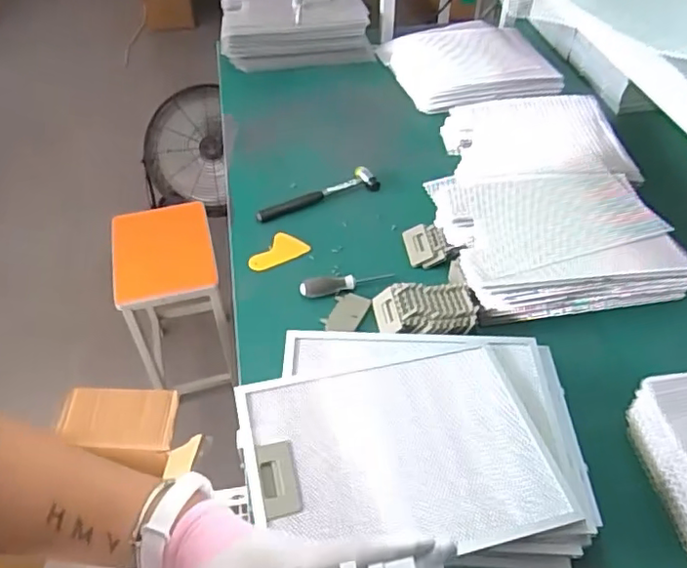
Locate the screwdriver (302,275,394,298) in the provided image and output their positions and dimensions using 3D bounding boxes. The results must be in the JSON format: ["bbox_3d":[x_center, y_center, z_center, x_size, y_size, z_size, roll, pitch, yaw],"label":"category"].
[{"bbox_3d":[0.006,-0.003,0.972,0.153,0.025,0.030,-11,47,-10],"label":"screwdriver"}]

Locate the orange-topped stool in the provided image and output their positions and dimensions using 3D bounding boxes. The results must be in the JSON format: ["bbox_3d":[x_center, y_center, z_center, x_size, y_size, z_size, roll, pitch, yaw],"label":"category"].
[{"bbox_3d":[-0.458,0.075,1.659,0.247,0.456,0.346,-11,47,-10],"label":"orange-topped stool"}]

